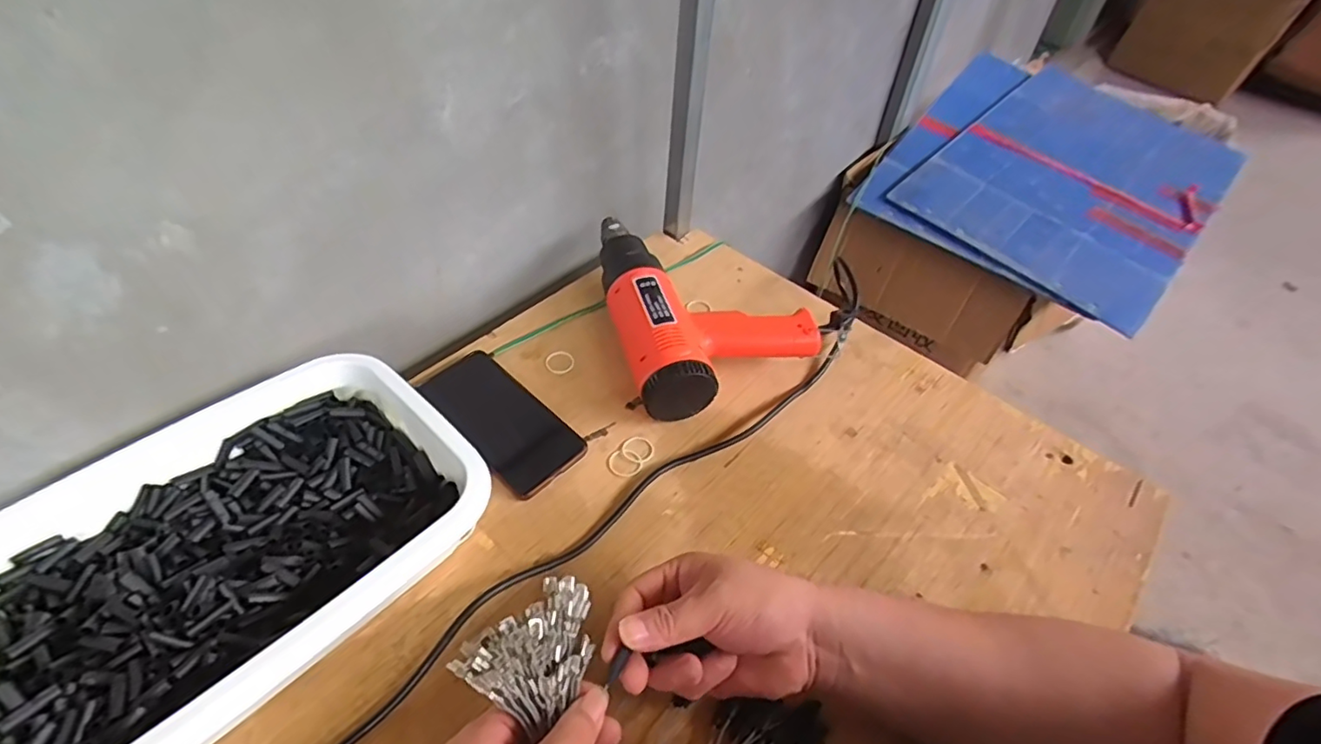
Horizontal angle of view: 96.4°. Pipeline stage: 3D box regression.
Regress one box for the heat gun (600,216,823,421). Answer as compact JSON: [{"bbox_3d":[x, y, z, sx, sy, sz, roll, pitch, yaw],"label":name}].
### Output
[{"bbox_3d":[0.010,-0.082,0.629,0.188,0.072,0.276,-21,53,-22],"label":"heat gun"}]

